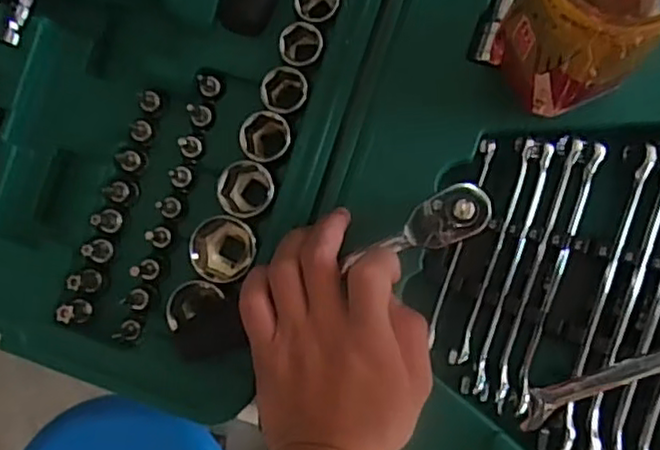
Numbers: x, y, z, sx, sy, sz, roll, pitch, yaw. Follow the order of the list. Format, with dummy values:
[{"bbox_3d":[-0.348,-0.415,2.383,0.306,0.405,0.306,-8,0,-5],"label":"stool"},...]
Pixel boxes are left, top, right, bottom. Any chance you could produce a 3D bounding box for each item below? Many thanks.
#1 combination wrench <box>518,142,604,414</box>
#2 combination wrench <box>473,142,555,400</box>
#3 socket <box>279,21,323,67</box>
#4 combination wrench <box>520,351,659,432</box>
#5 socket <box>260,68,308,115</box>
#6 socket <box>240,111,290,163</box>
[{"bbox_3d":[0.136,0.032,0.398,0.010,0.010,0.165,17,87,8],"label":"combination wrench"},{"bbox_3d":[0.109,0.027,0.404,0.010,0.009,0.156,16,87,8],"label":"combination wrench"},{"bbox_3d":[-0.017,-0.110,0.423,0.026,0.025,0.026,11,87,8],"label":"socket"},{"bbox_3d":[0.178,0.073,0.361,0.175,0.013,0.019,-32,81,28],"label":"combination wrench"},{"bbox_3d":[-0.026,-0.082,0.424,0.028,0.031,0.027,-1,85,7],"label":"socket"},{"bbox_3d":[-0.039,-0.054,0.424,0.033,0.027,0.030,-1,85,7],"label":"socket"}]

